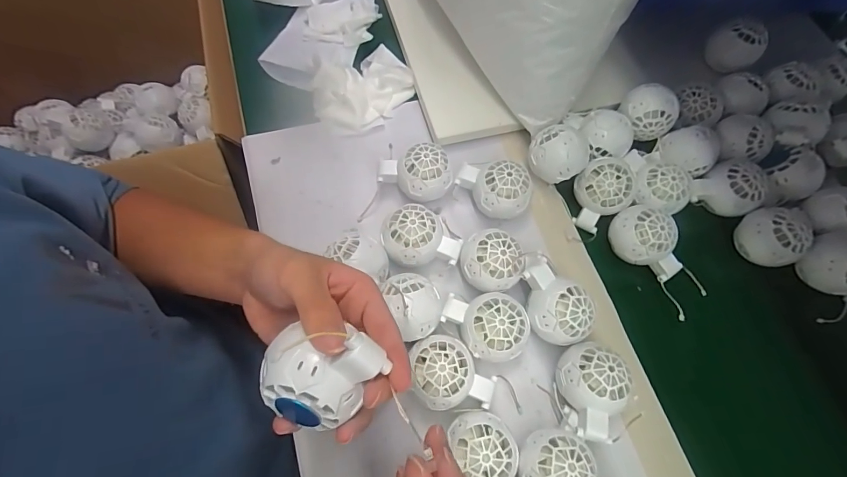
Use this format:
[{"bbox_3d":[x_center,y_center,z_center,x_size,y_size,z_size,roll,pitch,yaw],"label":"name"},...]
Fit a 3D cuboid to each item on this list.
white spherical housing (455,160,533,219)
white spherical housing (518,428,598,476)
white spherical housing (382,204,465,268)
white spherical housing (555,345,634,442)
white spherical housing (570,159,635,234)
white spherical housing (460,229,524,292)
[{"bbox_3d":[0.074,-0.052,0.431,0.078,0.057,0.050,14,68,2],"label":"white spherical housing"},{"bbox_3d":[0.110,0.195,0.341,0.054,0.062,0.061,20,68,5],"label":"white spherical housing"},{"bbox_3d":[-0.002,0.000,0.414,0.079,0.056,0.058,-2,68,-4],"label":"white spherical housing"},{"bbox_3d":[0.150,0.137,0.363,0.056,0.062,0.081,-1,68,-3],"label":"white spherical housing"},{"bbox_3d":[0.200,-0.055,0.444,0.070,0.052,0.060,-39,75,-16],"label":"white spherical housing"},{"bbox_3d":[0.067,0.026,0.404,0.054,0.059,0.057,1,68,-3],"label":"white spherical housing"}]

